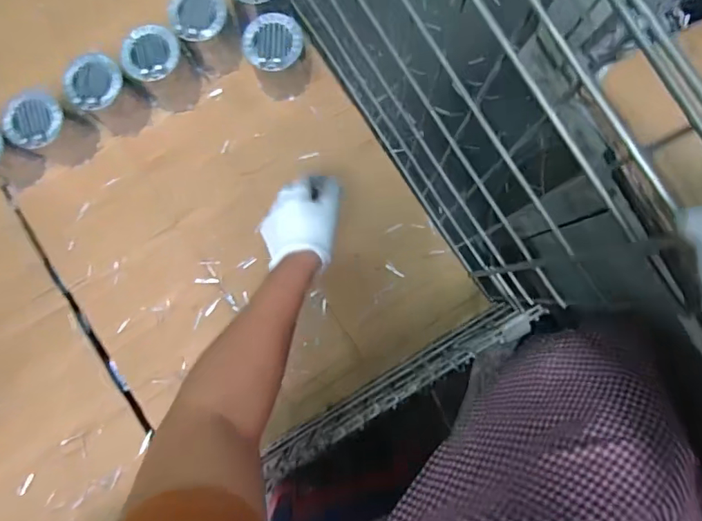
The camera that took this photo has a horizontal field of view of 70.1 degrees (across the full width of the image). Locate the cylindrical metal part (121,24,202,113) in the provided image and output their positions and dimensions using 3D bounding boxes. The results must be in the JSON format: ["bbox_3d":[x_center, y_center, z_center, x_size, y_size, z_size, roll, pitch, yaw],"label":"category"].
[{"bbox_3d":[-0.300,-0.303,0.801,0.089,0.121,0.092,0,86,2],"label":"cylindrical metal part"}]

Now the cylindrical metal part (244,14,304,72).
[{"bbox_3d":[-0.113,-0.318,0.792,0.084,0.125,0.079,0,86,2],"label":"cylindrical metal part"}]

